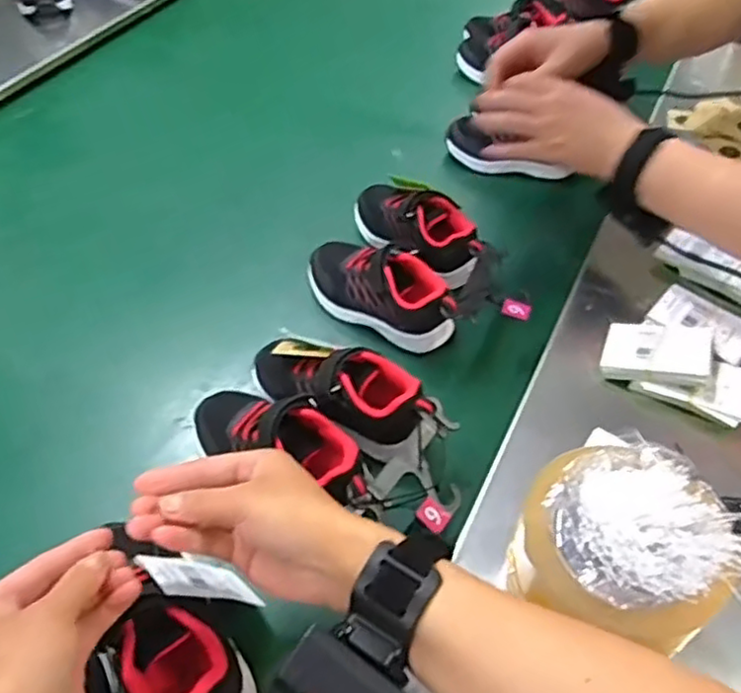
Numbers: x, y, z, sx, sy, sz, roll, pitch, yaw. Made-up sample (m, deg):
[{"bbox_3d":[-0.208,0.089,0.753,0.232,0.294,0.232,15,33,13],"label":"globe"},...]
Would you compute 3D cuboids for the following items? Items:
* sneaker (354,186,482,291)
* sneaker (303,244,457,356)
[{"bbox_3d":[0.049,-0.123,0.671,0.078,0.056,0.163,-26,54,-23],"label":"sneaker"},{"bbox_3d":[0.008,-0.054,0.615,0.158,0.064,0.062,26,52,20],"label":"sneaker"}]

